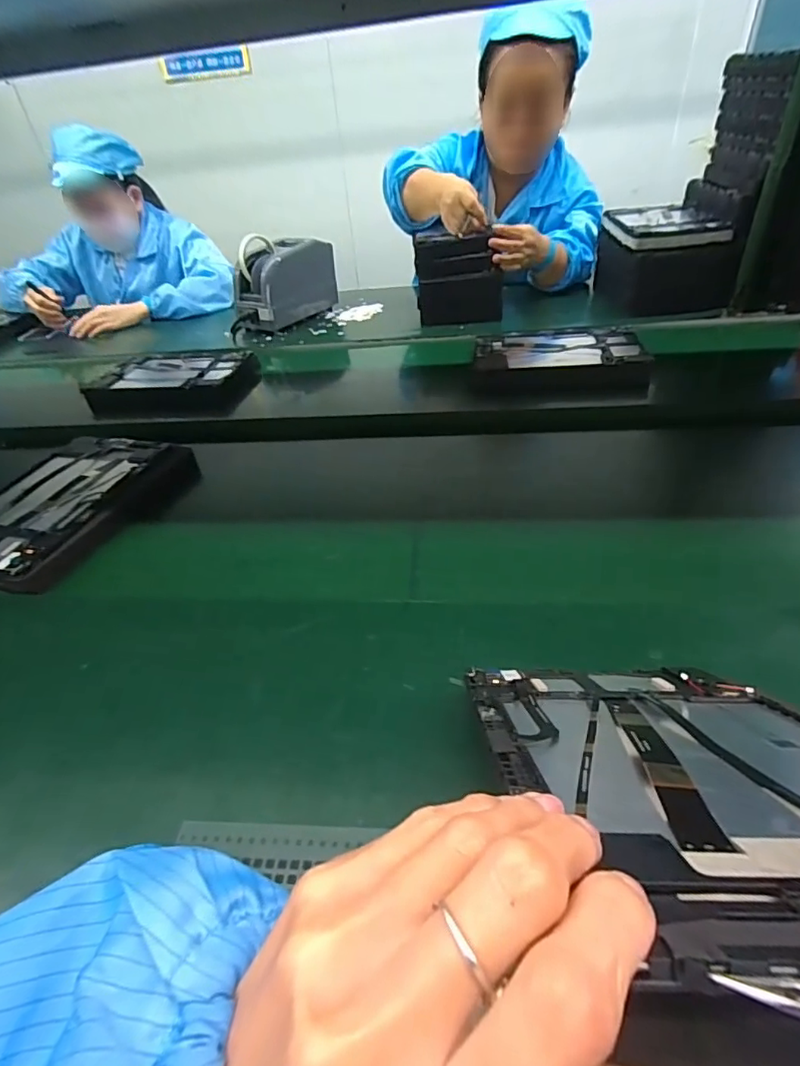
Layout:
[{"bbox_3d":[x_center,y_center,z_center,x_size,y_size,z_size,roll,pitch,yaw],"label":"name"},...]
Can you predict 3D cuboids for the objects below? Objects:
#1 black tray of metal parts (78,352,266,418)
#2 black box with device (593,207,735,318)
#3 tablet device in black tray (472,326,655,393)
[{"bbox_3d":[-0.390,-0.262,0.903,0.266,0.050,0.187,3,38,13],"label":"black tray of metal parts"},{"bbox_3d":[0.478,-0.507,0.972,0.158,0.151,0.241,-2,37,7],"label":"black box with device"},{"bbox_3d":[0.244,-0.268,0.813,0.248,0.058,0.150,0,38,9],"label":"tablet device in black tray"}]

